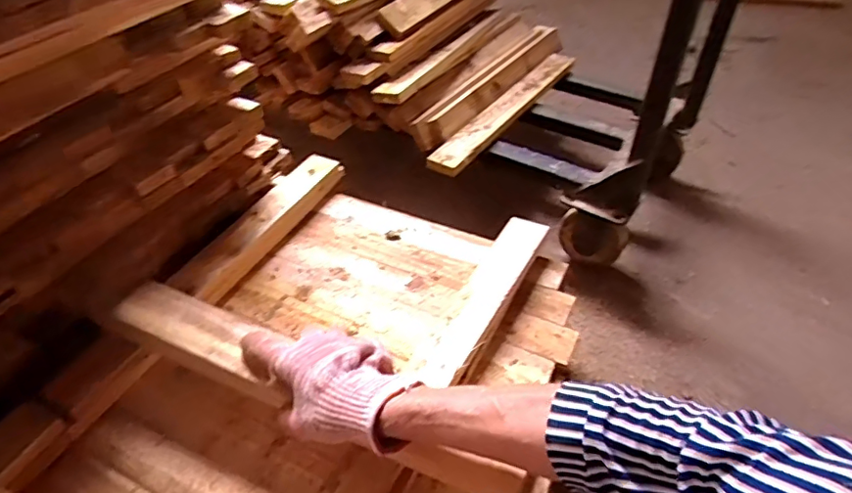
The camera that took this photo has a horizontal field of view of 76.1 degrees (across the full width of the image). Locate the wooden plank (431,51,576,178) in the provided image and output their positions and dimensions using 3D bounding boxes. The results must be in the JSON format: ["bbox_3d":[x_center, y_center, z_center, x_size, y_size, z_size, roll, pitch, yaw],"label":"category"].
[{"bbox_3d":[0.180,-0.285,1.074,0.071,0.025,0.534,23,43,20],"label":"wooden plank"}]

